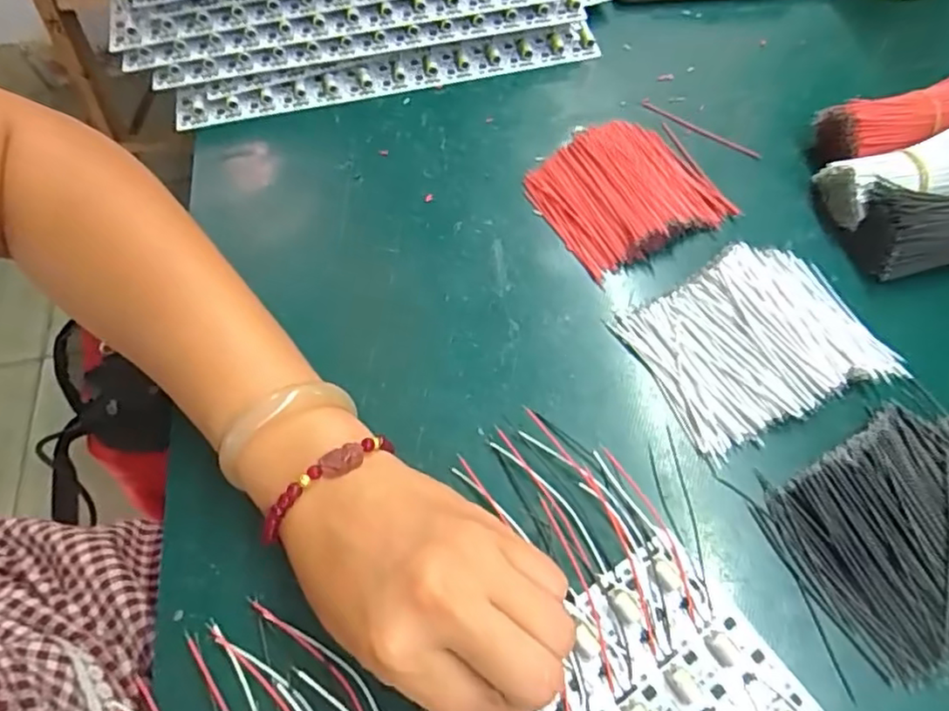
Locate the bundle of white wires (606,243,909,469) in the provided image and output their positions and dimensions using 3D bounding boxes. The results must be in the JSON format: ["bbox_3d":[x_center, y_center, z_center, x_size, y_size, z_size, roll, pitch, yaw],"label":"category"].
[{"bbox_3d":[0.143,-0.010,0.315,0.111,0.020,0.089,-27,65,-11],"label":"bundle of white wires"}]

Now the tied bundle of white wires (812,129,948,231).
[{"bbox_3d":[0.244,-0.100,0.346,0.088,0.035,0.040,-13,63,-4],"label":"tied bundle of white wires"}]

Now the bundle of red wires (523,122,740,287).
[{"bbox_3d":[0.089,-0.099,0.365,0.098,0.020,0.087,-27,65,-11],"label":"bundle of red wires"}]

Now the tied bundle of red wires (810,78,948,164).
[{"bbox_3d":[0.248,-0.133,0.363,0.090,0.033,0.037,-9,63,-2],"label":"tied bundle of red wires"}]

